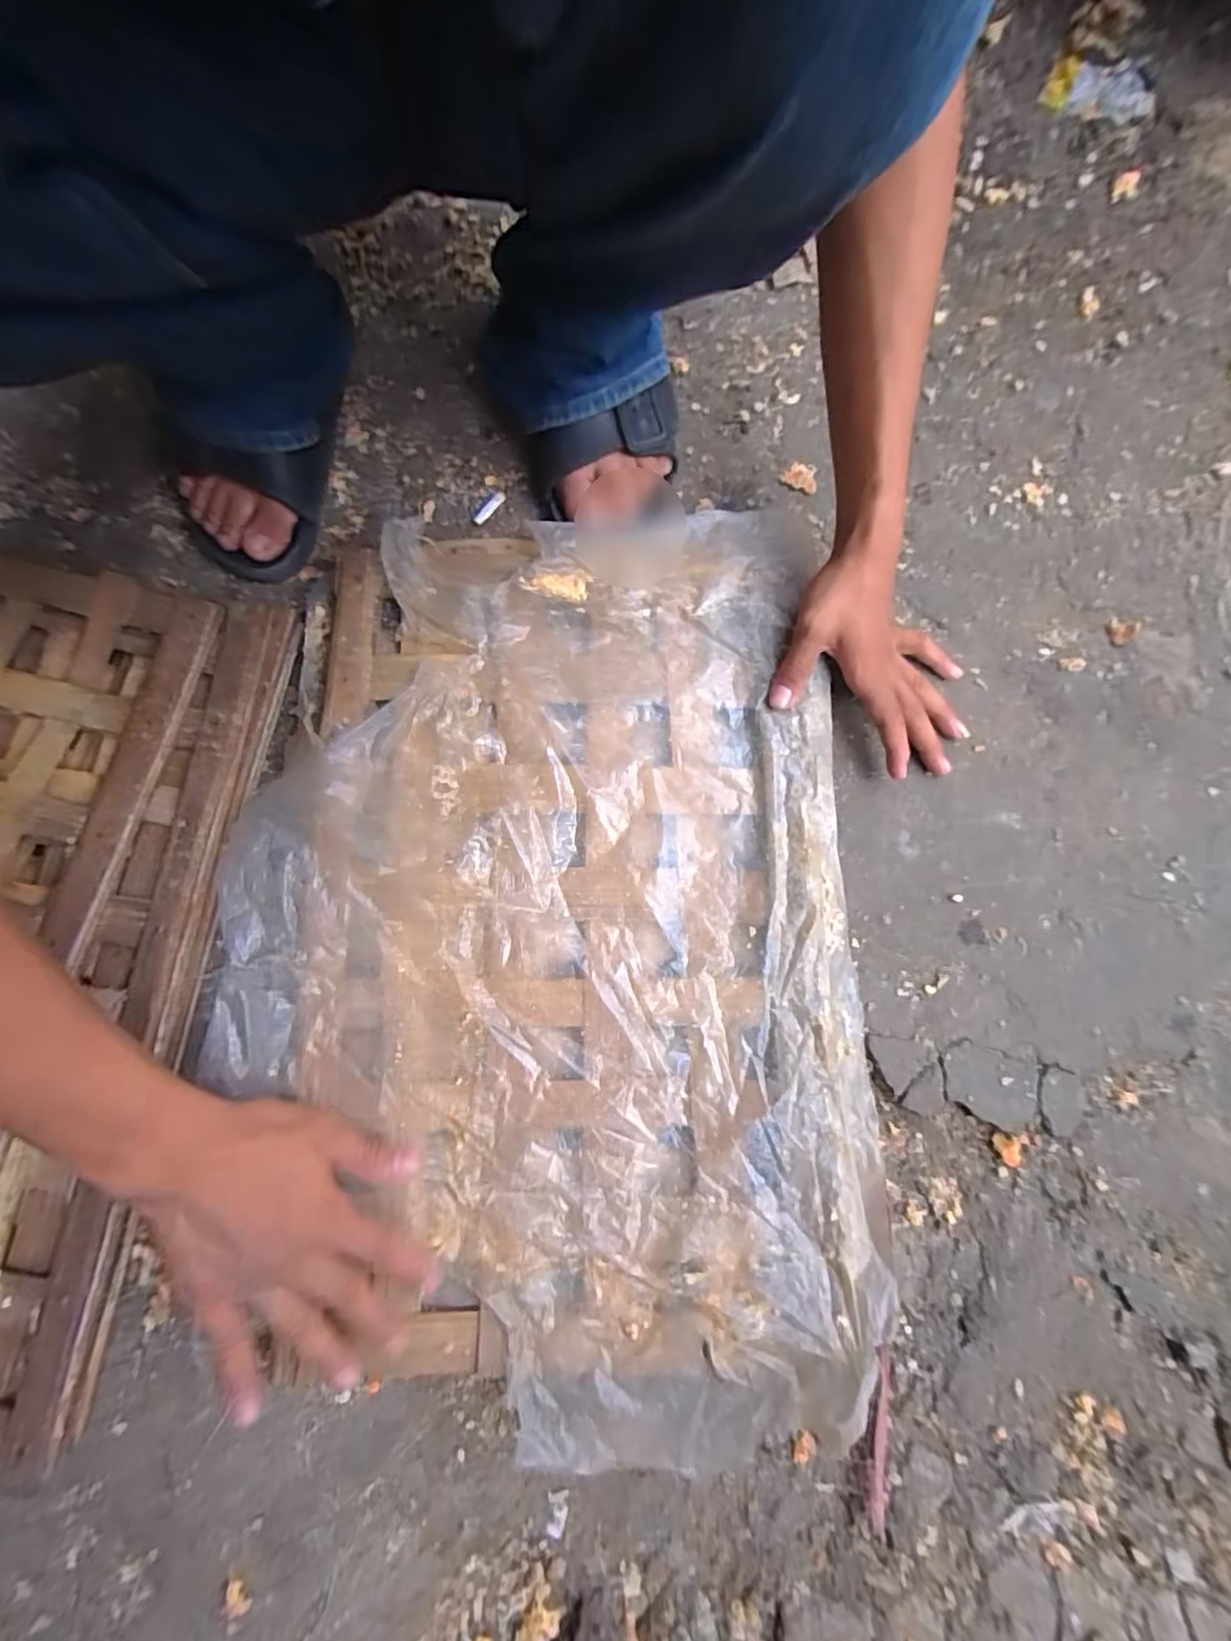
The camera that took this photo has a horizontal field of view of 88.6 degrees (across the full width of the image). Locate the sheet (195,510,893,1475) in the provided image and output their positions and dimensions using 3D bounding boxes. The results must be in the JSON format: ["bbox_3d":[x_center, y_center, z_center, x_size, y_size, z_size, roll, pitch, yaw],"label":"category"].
[{"bbox_3d":[-0.041,0.068,0.405,0.390,0.040,0.577,-3,77,0],"label":"sheet"}]

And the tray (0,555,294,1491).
[{"bbox_3d":[-0.461,0.069,0.392,0.408,0.036,0.532,11,79,3],"label":"tray"}]

